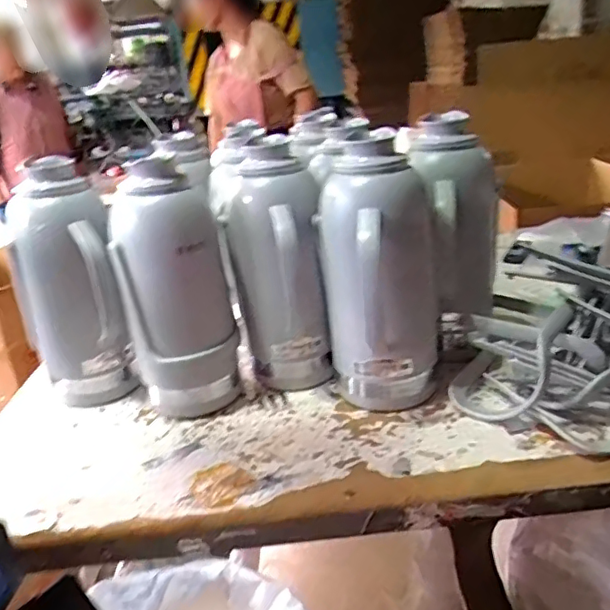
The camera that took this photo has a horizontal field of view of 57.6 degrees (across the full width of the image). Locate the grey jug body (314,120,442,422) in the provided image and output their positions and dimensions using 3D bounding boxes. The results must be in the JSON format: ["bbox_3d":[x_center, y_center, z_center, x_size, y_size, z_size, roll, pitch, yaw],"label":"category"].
[{"bbox_3d":[0.108,-0.039,0.796,0.172,0.375,0.161,0,24,13],"label":"grey jug body"}]

